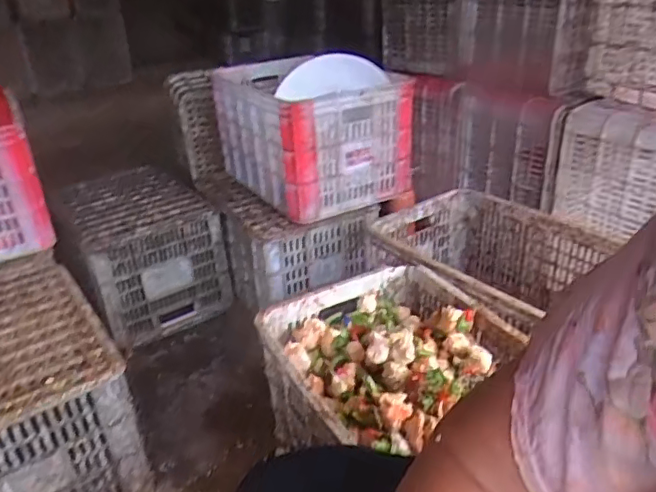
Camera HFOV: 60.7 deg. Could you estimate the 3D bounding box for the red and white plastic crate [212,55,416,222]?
[{"bbox_3d":[-0.060,-0.307,1.518,0.345,0.296,0.536,-18,31,-25],"label":"red and white plastic crate"}]

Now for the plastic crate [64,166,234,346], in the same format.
[{"bbox_3d":[-0.526,-0.008,1.577,0.313,0.297,0.473,-20,32,-28],"label":"plastic crate"}]

